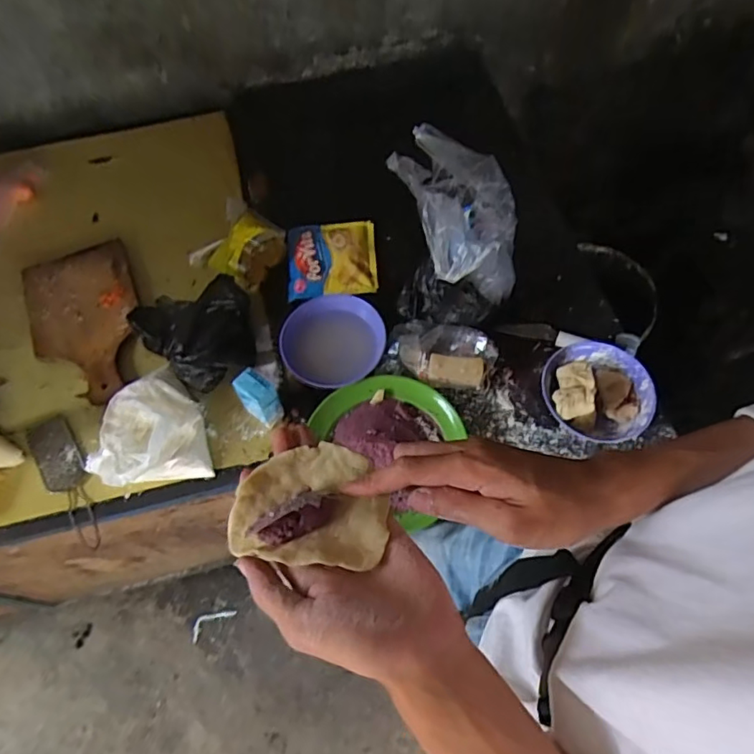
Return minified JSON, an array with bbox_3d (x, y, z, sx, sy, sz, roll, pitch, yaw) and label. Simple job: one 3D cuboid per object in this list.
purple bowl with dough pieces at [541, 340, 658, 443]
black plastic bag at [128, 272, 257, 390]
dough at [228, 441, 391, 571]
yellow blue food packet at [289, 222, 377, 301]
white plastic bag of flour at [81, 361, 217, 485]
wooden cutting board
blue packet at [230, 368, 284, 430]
[{"bbox_3d":[0.296,0.018,0.749,0.141,0.061,0.144,0,62,-1],"label":"purple bowl with dough pieces"},{"bbox_3d":[-0.260,-0.059,0.814,0.157,0.055,0.151,-18,63,-10],"label":"black plastic bag"},{"bbox_3d":[-0.045,0.080,0.360,0.101,0.031,0.079,1,62,2],"label":"dough"},{"bbox_3d":[-0.072,-0.189,0.885,0.136,0.027,0.139,-3,62,-2],"label":"yellow blue food packet"},{"bbox_3d":[-0.318,0.066,0.762,0.147,0.054,0.168,-14,63,-8],"label":"white plastic bag of flour"},{"bbox_3d":[-0.454,-0.089,0.868,0.160,0.013,0.284,-20,64,-11],"label":"wooden cutting board"},{"bbox_3d":[-0.159,0.028,0.753,0.057,0.074,0.033,38,67,18],"label":"blue packet"}]

